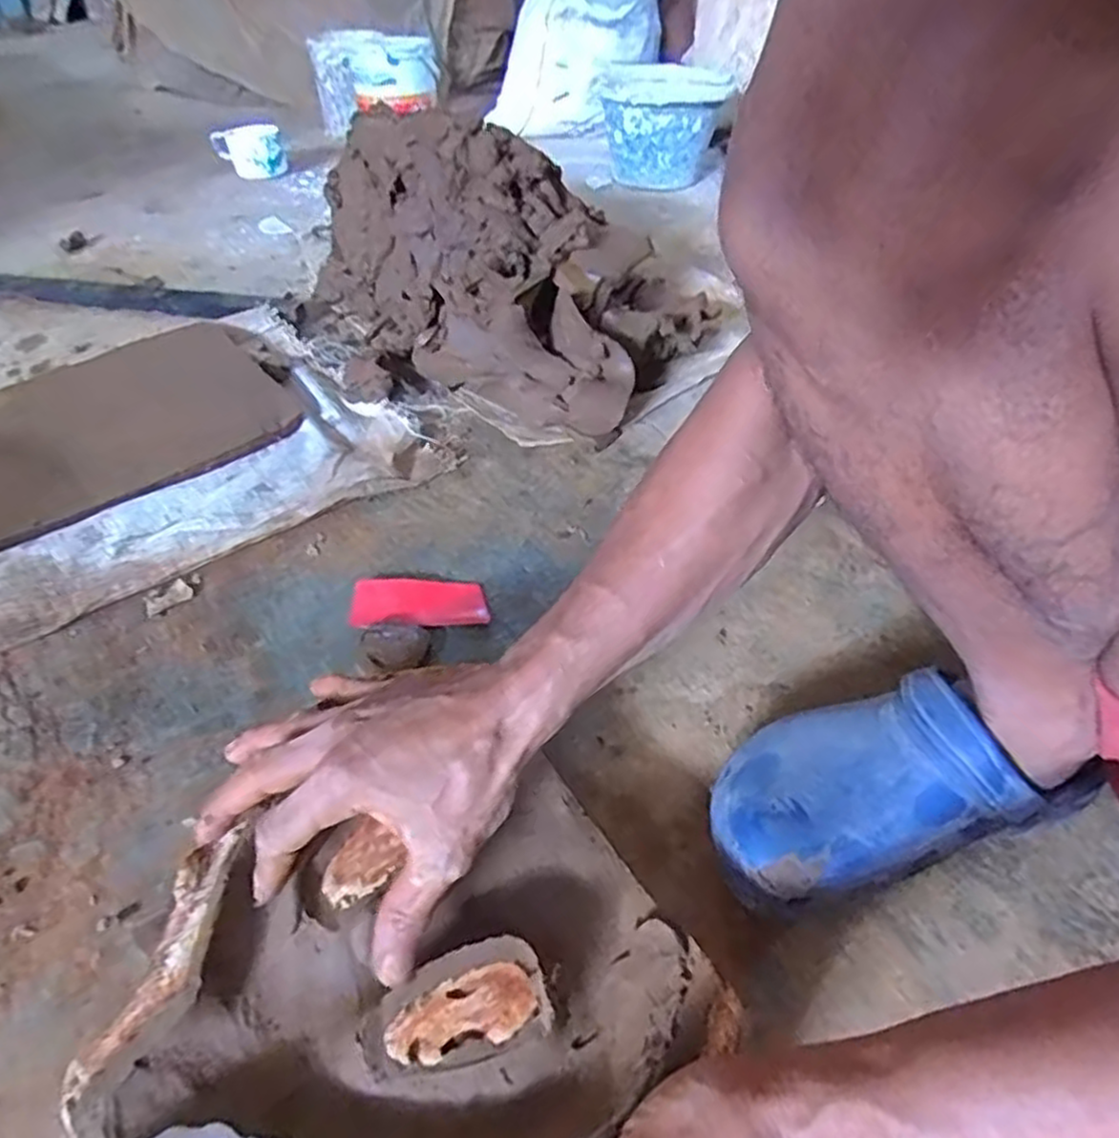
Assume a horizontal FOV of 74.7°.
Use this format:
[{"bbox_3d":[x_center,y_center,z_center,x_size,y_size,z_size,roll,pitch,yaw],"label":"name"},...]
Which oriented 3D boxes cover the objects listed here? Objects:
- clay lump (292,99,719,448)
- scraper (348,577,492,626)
[{"bbox_3d":[-0.102,-0.344,0.827,0.485,0.210,0.317,22,48,20],"label":"clay lump"},{"bbox_3d":[-0.112,0.025,0.588,0.106,0.011,0.051,-3,44,-4],"label":"scraper"}]

